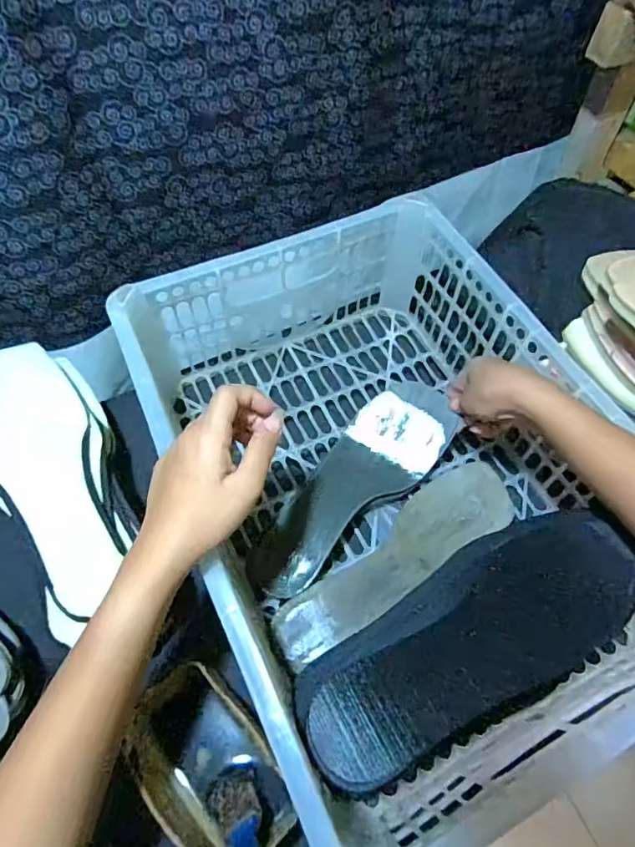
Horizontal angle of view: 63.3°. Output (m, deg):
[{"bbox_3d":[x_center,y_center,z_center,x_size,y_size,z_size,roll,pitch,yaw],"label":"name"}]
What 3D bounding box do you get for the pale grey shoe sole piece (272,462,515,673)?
[{"bbox_3d":[0.066,0.113,0.448,0.238,0.017,0.069,-29,63,-17],"label":"pale grey shoe sole piece"}]

